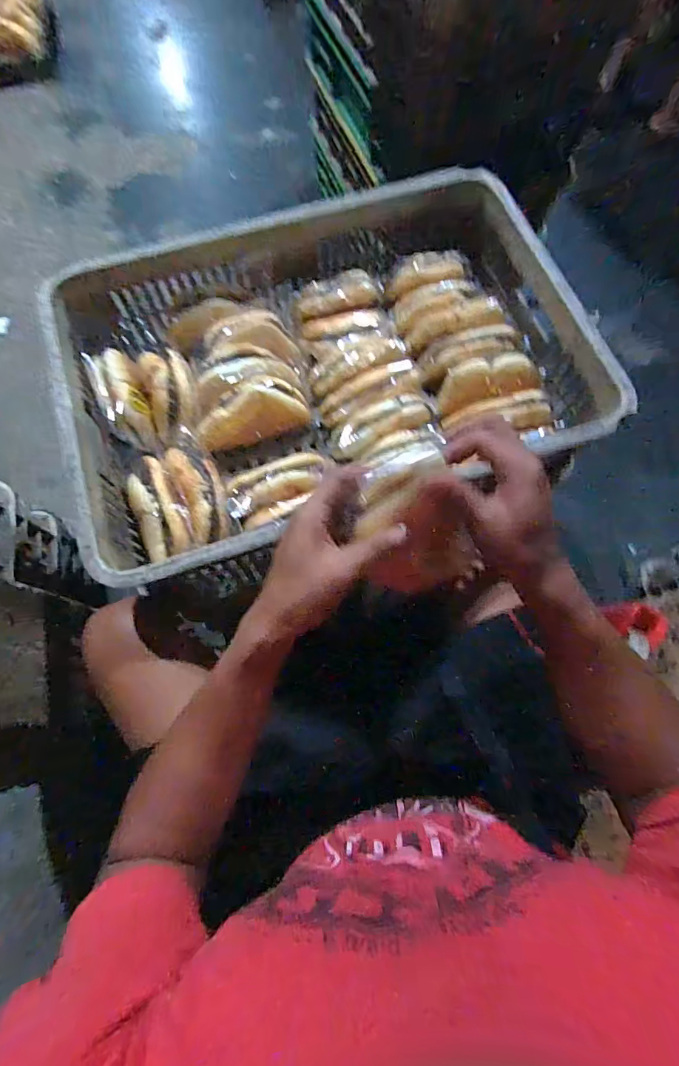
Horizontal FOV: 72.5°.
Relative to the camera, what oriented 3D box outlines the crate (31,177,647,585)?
[{"bbox_3d":[-0.017,-0.208,0.583,0.602,0.122,0.411,-19,73,-7],"label":"crate"}]

